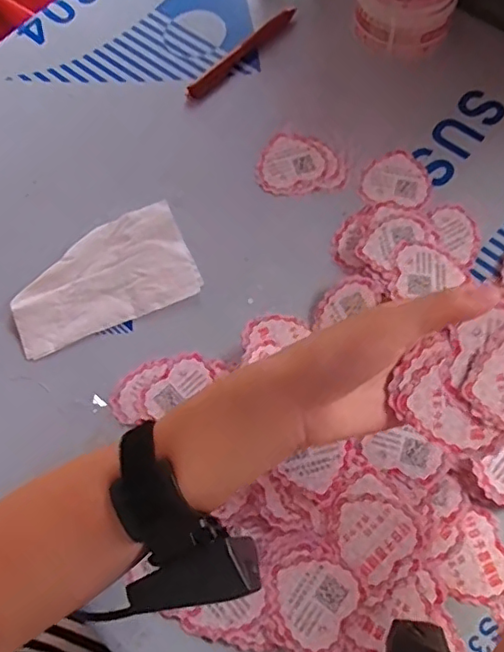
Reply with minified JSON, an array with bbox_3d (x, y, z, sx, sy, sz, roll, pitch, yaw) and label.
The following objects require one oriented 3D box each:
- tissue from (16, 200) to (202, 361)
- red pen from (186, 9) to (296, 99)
[{"bbox_3d":[-0.117,-0.035,0.448,0.140,0.017,0.079,-24,68,-7],"label":"tissue"},{"bbox_3d":[-0.008,-0.249,0.531,0.013,0.012,0.135,40,74,17],"label":"red pen"}]

